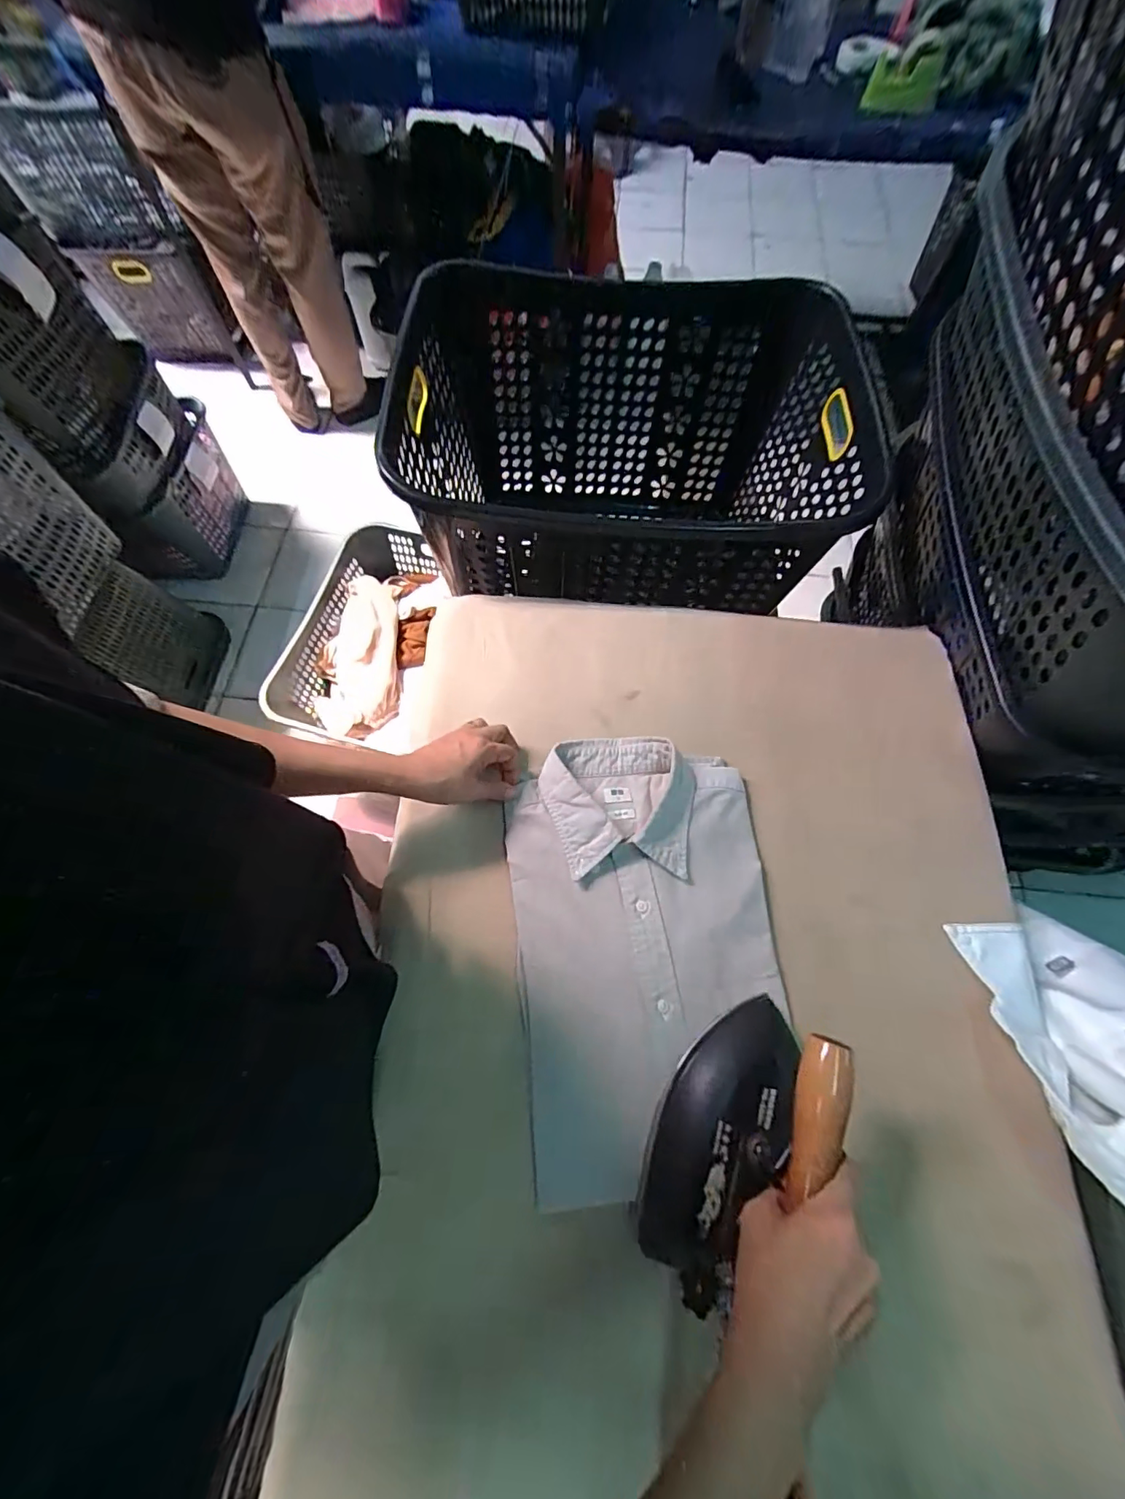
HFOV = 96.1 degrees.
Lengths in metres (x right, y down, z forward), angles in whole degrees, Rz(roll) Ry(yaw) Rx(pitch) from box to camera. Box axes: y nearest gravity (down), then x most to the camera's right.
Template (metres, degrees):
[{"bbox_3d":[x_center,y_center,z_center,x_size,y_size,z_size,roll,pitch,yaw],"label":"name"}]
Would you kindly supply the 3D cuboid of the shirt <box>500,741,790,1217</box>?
[{"bbox_3d":[0.074,0.162,0.443,0.227,0.034,0.360,-5,69,-3],"label":"shirt"}]

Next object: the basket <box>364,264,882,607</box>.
[{"bbox_3d":[0.082,-0.381,0.738,0.548,0.303,0.458,1,70,0],"label":"basket"}]

